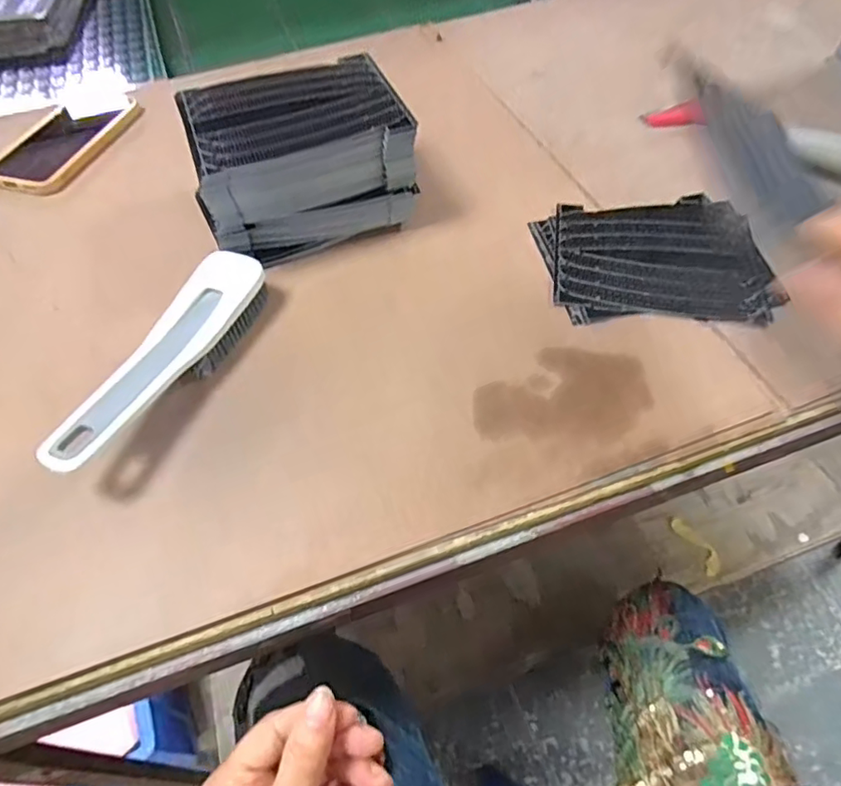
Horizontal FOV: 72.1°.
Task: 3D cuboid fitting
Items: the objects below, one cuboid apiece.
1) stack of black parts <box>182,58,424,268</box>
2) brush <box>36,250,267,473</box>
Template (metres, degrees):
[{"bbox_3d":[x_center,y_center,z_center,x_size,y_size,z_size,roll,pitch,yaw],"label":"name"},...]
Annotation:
[{"bbox_3d":[-0.098,-0.190,0.477,0.163,0.101,0.112,-19,56,-11],"label":"stack of black parts"},{"bbox_3d":[-0.177,-0.024,0.394,0.049,0.046,0.192,21,58,16],"label":"brush"}]

